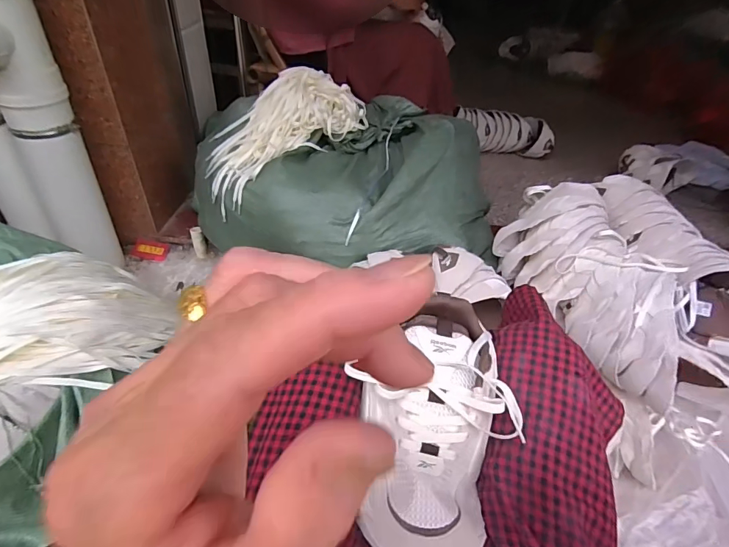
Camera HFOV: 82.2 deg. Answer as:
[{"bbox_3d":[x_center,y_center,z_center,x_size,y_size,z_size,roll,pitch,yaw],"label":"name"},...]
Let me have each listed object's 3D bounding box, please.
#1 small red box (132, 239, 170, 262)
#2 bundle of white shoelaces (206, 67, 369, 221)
[{"bbox_3d":[-0.552,-0.061,1.084,0.094,0.014,0.050,11,71,6],"label":"small red box"},{"bbox_3d":[-0.192,-0.315,0.925,0.391,0.115,0.198,-41,56,-13],"label":"bundle of white shoelaces"}]

